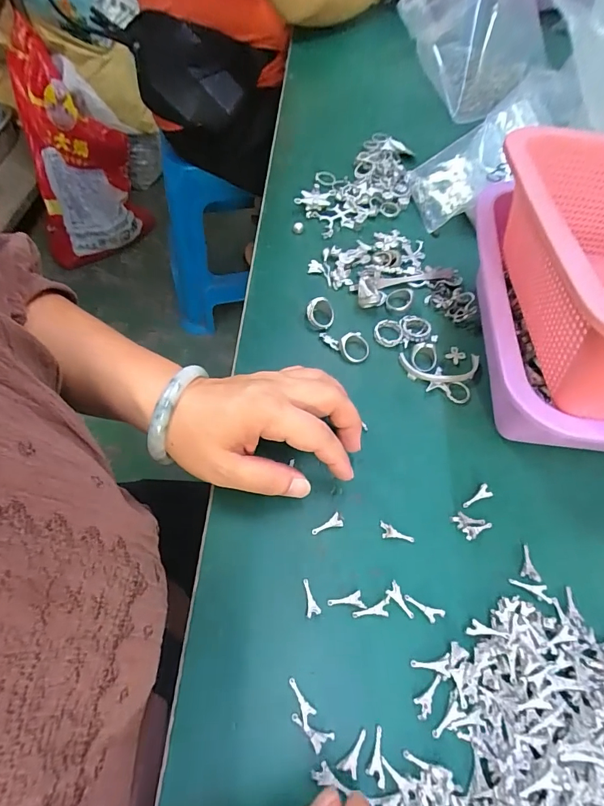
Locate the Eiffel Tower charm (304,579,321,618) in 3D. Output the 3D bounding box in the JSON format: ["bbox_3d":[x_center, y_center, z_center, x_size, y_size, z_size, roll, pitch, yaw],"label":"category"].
[{"bbox_3d":[0.005,0.116,0.242,0.008,0.004,0.021,-9,62,-8],"label":"Eiffel Tower charm"}]

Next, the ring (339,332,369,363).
[{"bbox_3d":[0.043,-0.045,0.330,0.024,0.005,0.025,1,86,-9],"label":"ring"}]

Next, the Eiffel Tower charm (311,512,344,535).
[{"bbox_3d":[0.016,0.080,0.264,0.021,0.007,0.008,-23,64,0],"label":"Eiffel Tower charm"}]

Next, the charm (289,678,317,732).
[{"bbox_3d":[0.001,0.161,0.218,0.009,0.005,0.024,-18,64,-13],"label":"charm"}]

